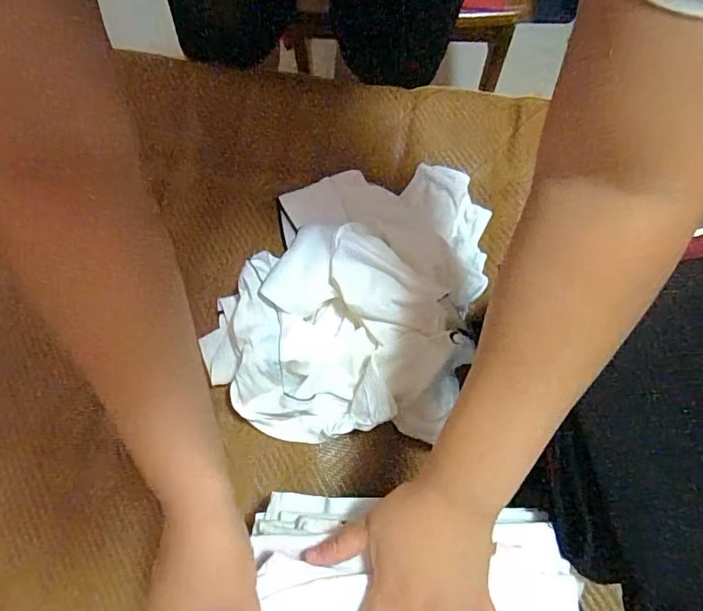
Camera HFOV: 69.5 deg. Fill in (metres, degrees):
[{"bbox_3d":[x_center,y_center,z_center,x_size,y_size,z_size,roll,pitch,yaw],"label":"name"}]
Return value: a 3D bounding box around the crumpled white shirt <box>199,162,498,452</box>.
[{"bbox_3d":[0.010,-0.022,0.551,0.241,0.100,0.330,15,73,8],"label":"crumpled white shirt"}]

